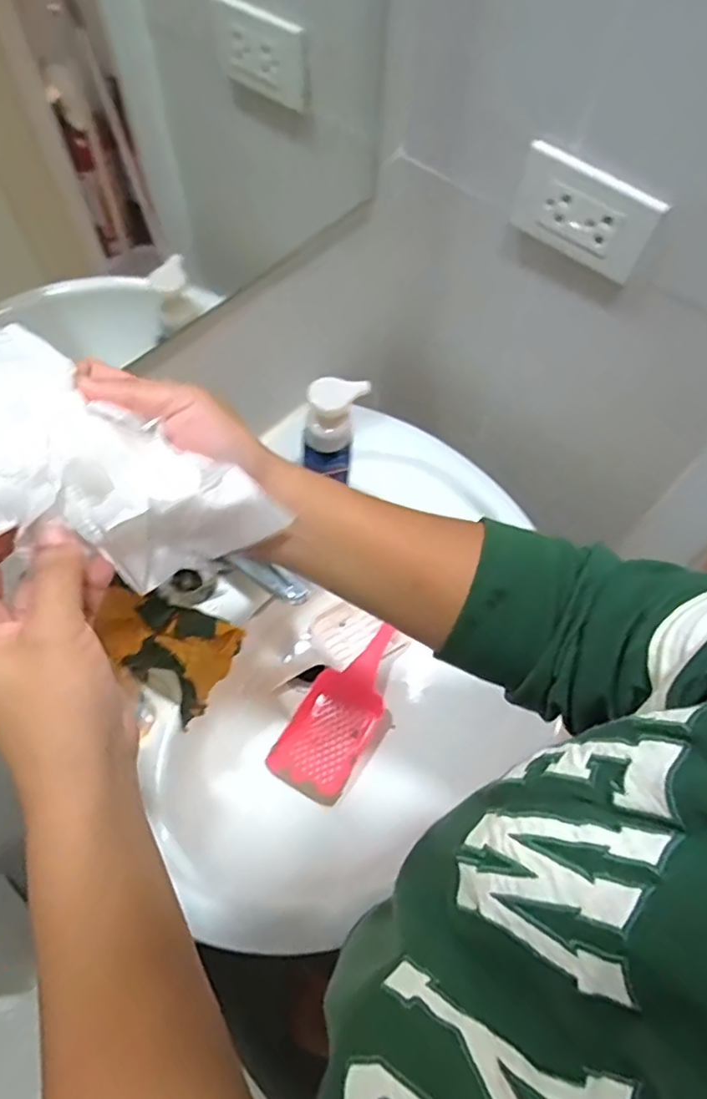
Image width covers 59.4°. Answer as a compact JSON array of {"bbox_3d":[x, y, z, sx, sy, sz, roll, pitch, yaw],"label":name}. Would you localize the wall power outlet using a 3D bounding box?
[{"bbox_3d":[0.185,-0.274,0.506,0.118,0.070,0.008,39,66,16],"label":"wall power outlet"}]

